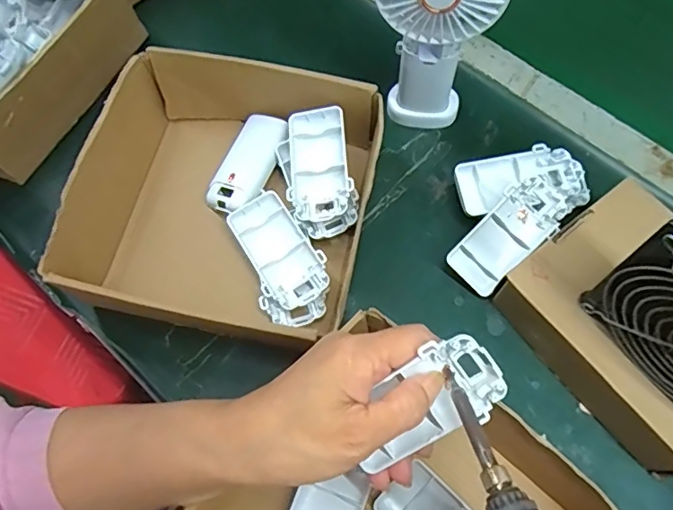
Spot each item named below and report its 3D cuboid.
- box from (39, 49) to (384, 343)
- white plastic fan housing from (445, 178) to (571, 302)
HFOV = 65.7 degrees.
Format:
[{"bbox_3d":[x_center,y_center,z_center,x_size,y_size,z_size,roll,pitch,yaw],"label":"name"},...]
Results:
[{"bbox_3d":[-0.085,-0.051,0.413,0.211,0.066,0.205,10,69,6],"label":"box"},{"bbox_3d":[0.135,-0.018,0.405,0.048,0.018,0.103,41,87,-4],"label":"white plastic fan housing"}]

